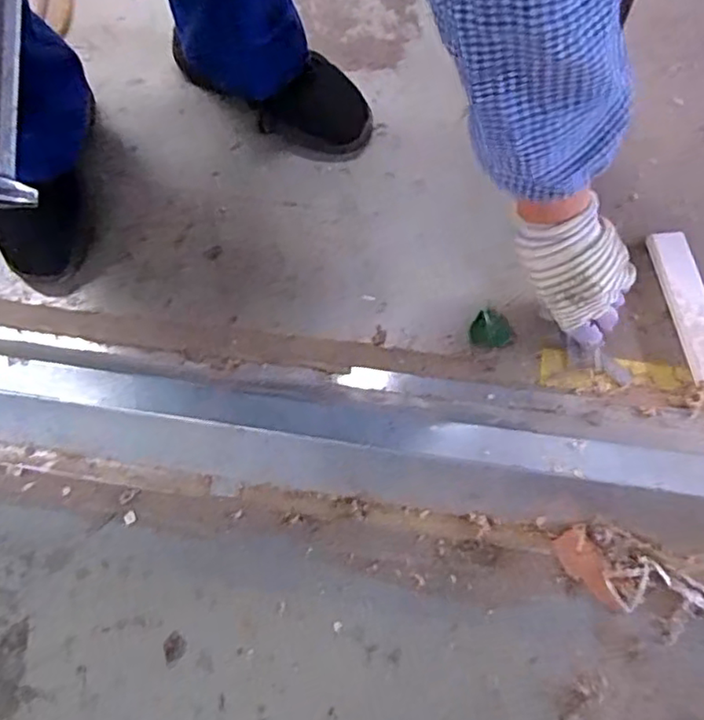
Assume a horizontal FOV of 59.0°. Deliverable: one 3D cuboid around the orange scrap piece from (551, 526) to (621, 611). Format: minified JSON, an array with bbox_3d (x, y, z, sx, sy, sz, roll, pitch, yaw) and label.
[{"bbox_3d":[0.178,0.159,0.471,0.027,0.004,0.062,-29,76,8],"label":"orange scrap piece"}]

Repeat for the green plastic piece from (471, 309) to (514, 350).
[{"bbox_3d":[0.125,-0.028,0.564,0.036,0.005,0.035,-7,66,0],"label":"green plastic piece"}]

